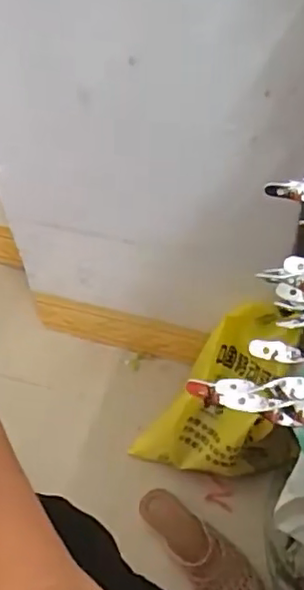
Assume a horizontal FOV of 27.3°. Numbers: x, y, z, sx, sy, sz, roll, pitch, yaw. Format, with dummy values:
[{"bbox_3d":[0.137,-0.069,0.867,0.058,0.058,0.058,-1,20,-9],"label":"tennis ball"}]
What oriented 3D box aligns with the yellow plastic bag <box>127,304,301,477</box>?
[{"bbox_3d":[0.089,0.178,0.965,0.256,0.304,0.149,-13,54,-4],"label":"yellow plastic bag"}]

